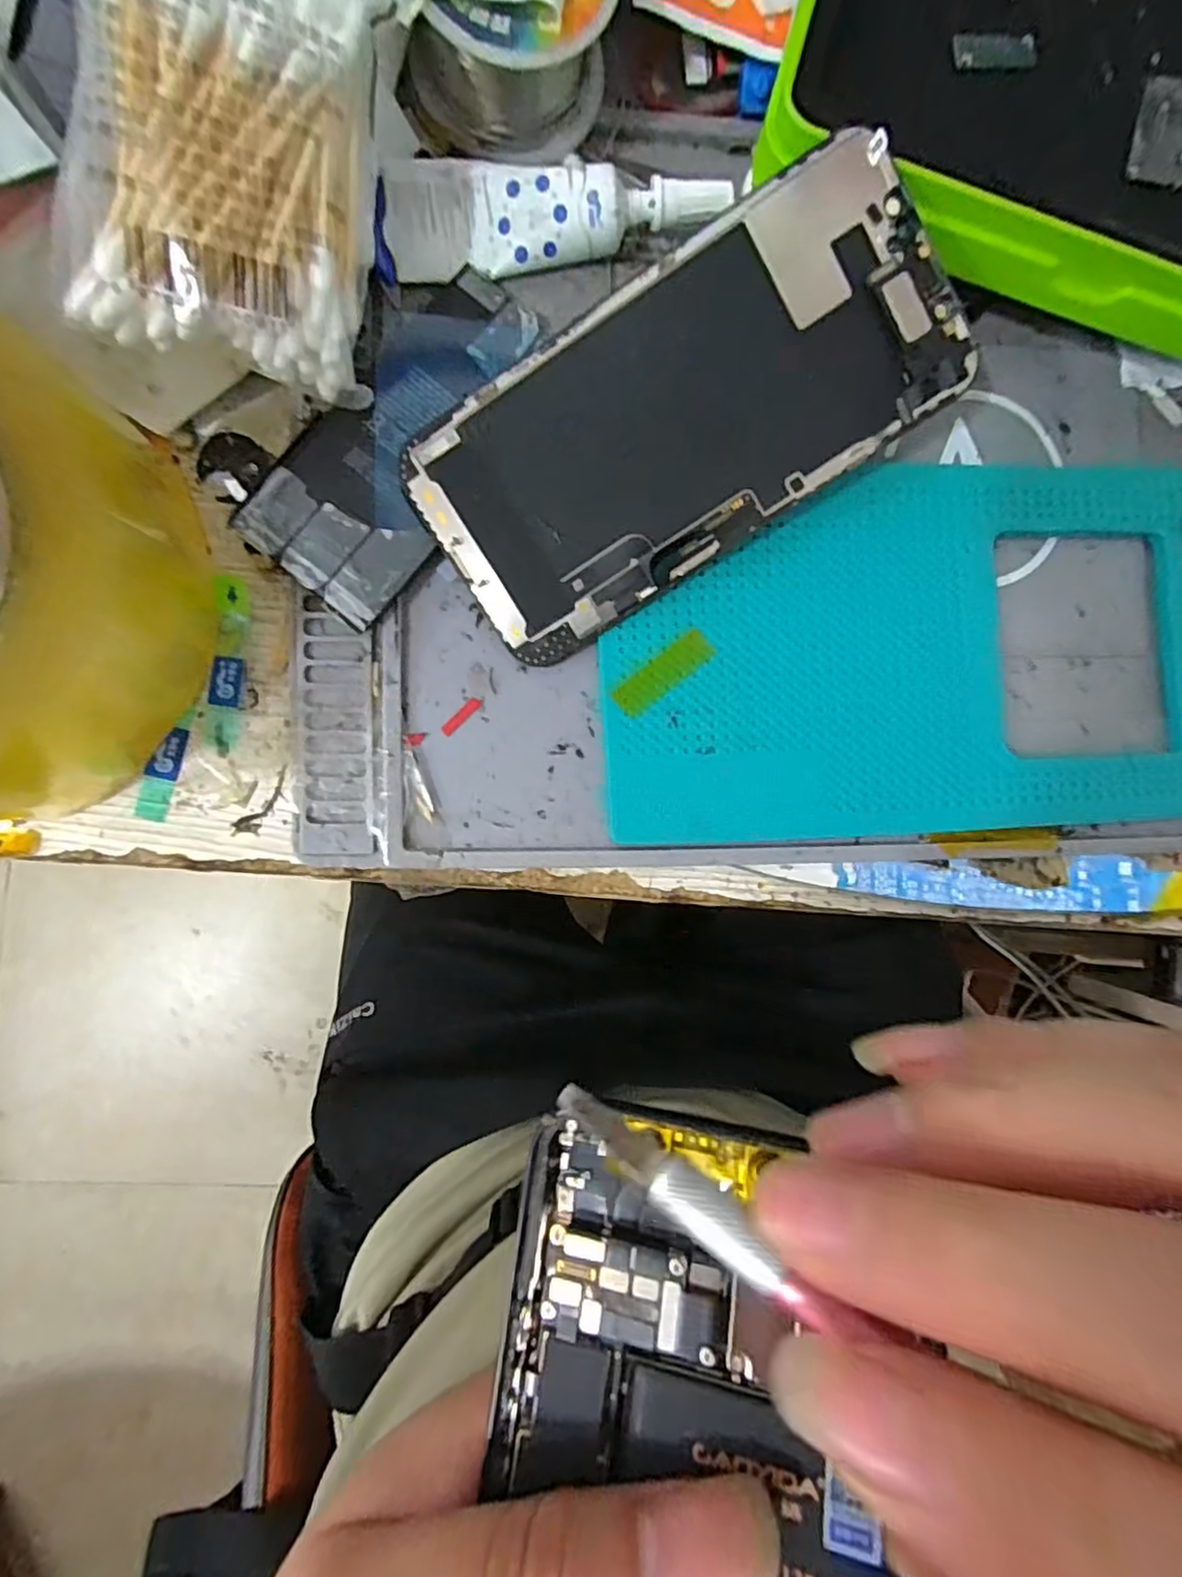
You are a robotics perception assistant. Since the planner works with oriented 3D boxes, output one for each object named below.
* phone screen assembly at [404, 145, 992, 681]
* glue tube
[{"bbox_3d":[0.024,-0.098,0.170,0.142,0.005,0.069,-32,99,6],"label":"phone screen assembly"},{"bbox_3d":[-0.011,-0.163,0.181,0.092,0.015,0.026,-8,89,-6],"label":"glue tube"}]

